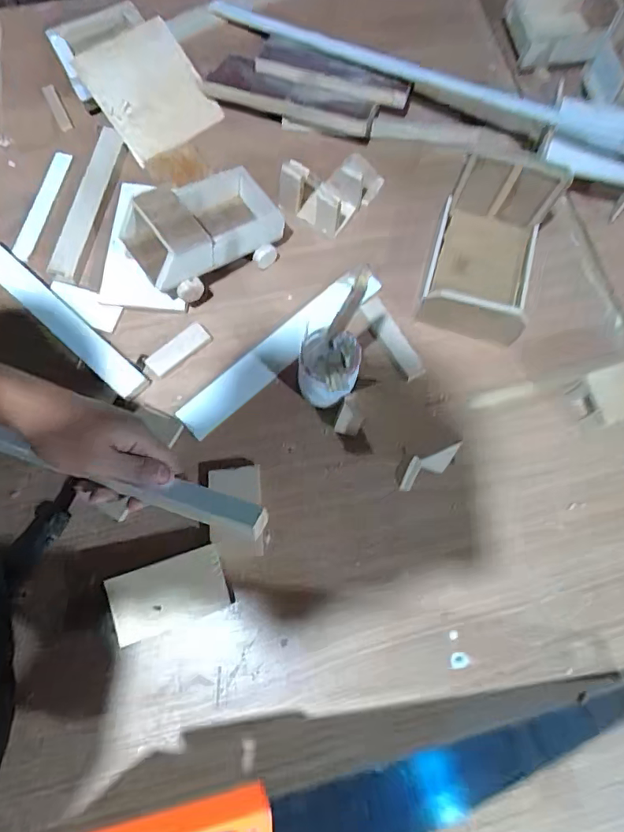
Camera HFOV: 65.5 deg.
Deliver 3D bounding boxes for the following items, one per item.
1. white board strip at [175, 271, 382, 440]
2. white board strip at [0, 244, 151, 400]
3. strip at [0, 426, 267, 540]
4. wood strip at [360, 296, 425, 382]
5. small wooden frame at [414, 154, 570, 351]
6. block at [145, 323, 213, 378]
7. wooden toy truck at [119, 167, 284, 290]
[{"bbox_3d":[-0.037,-0.083,0.587,0.289,0.013,0.045,-40,78,-12],"label":"white board strip"},{"bbox_3d":[-0.303,-0.118,0.578,0.269,0.015,0.036,41,73,6],"label":"white board strip"},{"bbox_3d":[-0.182,0.049,0.410,0.301,0.026,0.027,13,73,13],"label":"strip"},{"bbox_3d":[0.099,-0.096,0.595,0.028,0.008,0.113,-28,76,-10],"label":"wood strip"},{"bbox_3d":[0.210,-0.198,0.580,0.120,0.110,0.178,16,73,3],"label":"small wooden frame"},{"bbox_3d":[-0.160,-0.079,0.583,0.080,0.007,0.031,-39,78,-12],"label":"block"},{"bbox_3d":[-0.131,-0.228,0.579,0.173,0.096,0.113,-35,77,-11],"label":"wooden toy truck"}]

